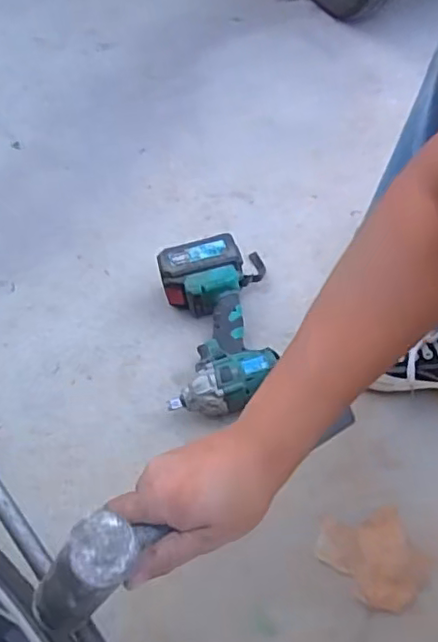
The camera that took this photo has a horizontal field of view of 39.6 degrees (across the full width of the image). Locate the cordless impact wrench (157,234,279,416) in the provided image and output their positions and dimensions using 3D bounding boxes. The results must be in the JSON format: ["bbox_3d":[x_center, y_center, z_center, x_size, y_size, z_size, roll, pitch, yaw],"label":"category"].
[{"bbox_3d":[0.001,-0.001,0.837,0.150,0.079,0.273,-7,50,0],"label":"cordless impact wrench"}]

